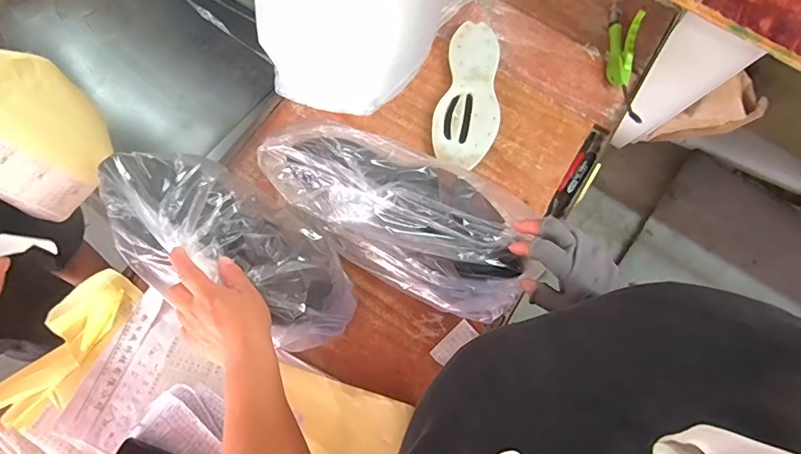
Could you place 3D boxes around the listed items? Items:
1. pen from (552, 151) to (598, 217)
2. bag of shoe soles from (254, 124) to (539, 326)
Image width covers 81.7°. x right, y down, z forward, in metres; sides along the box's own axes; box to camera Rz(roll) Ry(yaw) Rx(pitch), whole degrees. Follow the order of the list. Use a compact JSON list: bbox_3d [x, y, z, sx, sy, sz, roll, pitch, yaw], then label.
[{"bbox_3d":[0.284,-0.073,0.753,0.019,0.019,0.137,35,76,9],"label":"pen"},{"bbox_3d":[0.006,-0.015,0.547,0.337,0.143,0.128,34,75,-7],"label":"bag of shoe soles"}]

